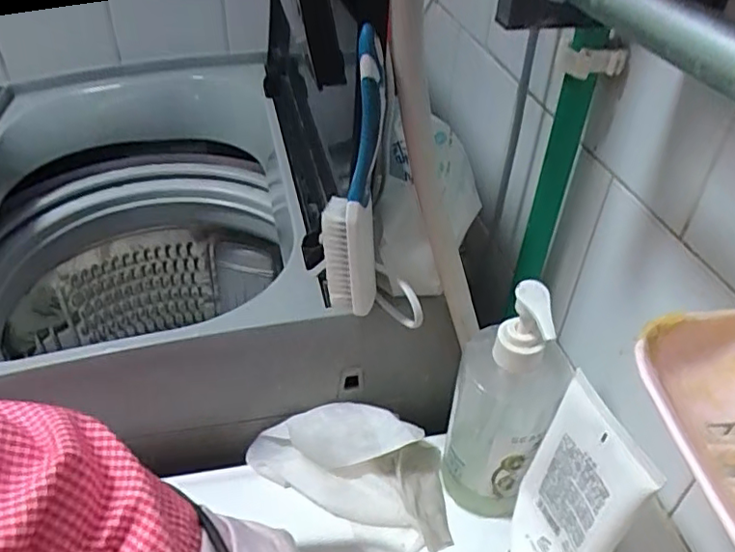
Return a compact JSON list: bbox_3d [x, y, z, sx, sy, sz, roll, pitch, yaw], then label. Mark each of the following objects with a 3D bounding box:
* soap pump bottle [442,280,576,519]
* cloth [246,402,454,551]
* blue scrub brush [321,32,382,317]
[{"bbox_3d":[0.090,0.093,0.417,0.072,0.208,0.044,33,49,31],"label":"soap pump bottle"},{"bbox_3d":[-0.015,0.152,0.478,0.175,0.054,0.096,14,41,13],"label":"cloth"},{"bbox_3d":[-0.011,-0.047,0.387,0.038,0.201,0.040,-1,40,-4],"label":"blue scrub brush"}]

